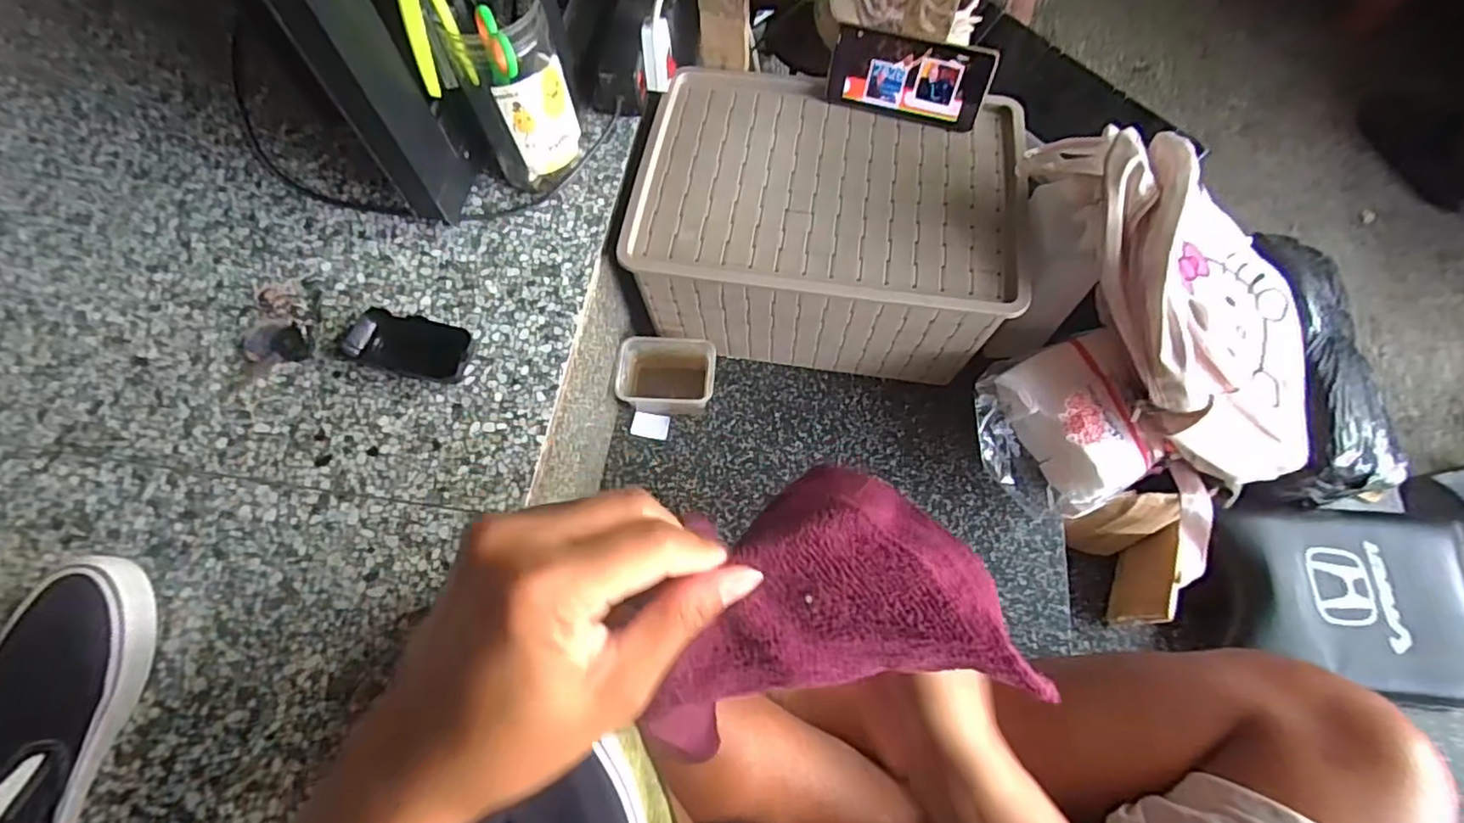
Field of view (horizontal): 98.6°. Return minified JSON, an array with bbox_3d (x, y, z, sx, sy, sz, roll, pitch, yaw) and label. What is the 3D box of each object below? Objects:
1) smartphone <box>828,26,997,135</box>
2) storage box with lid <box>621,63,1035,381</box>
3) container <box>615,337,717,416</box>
[{"bbox_3d":[0.186,-0.351,0.665,0.162,0.079,0.010,16,41,11],"label":"smartphone"},{"bbox_3d":[0.102,-0.209,0.714,0.387,0.151,0.276,9,66,6],"label":"storage box with lid"},{"bbox_3d":[-0.073,-0.041,0.723,0.105,0.052,0.074,5,66,3],"label":"container"}]

